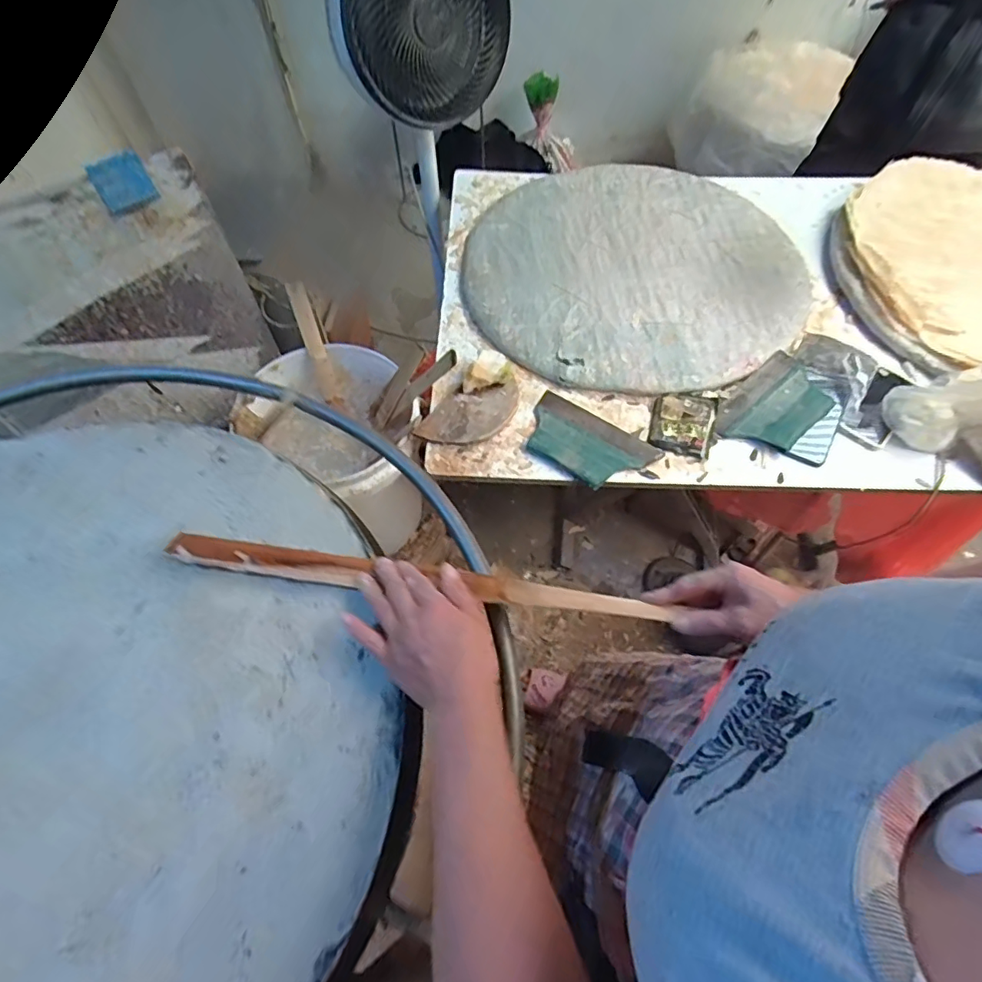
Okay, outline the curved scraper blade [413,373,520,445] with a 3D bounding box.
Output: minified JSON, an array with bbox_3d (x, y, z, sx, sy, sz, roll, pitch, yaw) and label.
[{"bbox_3d":[-0.021,-0.125,0.853,0.091,0.010,0.184,39,64,14],"label":"curved scraper blade"}]

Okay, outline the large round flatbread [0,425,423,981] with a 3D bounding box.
[{"bbox_3d":[-0.399,0.207,0.455,0.615,0.021,0.593,-1,60,1],"label":"large round flatbread"}]

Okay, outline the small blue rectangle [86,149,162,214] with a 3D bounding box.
[{"bbox_3d":[-0.485,-0.407,0.722,0.064,0.061,0.014,-28,63,-14],"label":"small blue rectangle"}]

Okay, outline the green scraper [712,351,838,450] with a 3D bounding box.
[{"bbox_3d":[0.440,-0.132,0.851,0.177,0.011,0.118,-40,62,-13],"label":"green scraper"}]

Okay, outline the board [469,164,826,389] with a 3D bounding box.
[{"bbox_3d":[0.272,-0.426,1.028,0.622,0.043,0.581,-1,60,1],"label":"board"}]

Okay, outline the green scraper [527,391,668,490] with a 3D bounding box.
[{"bbox_3d":[0.141,-0.077,0.826,0.198,0.020,0.125,32,65,18],"label":"green scraper"}]

